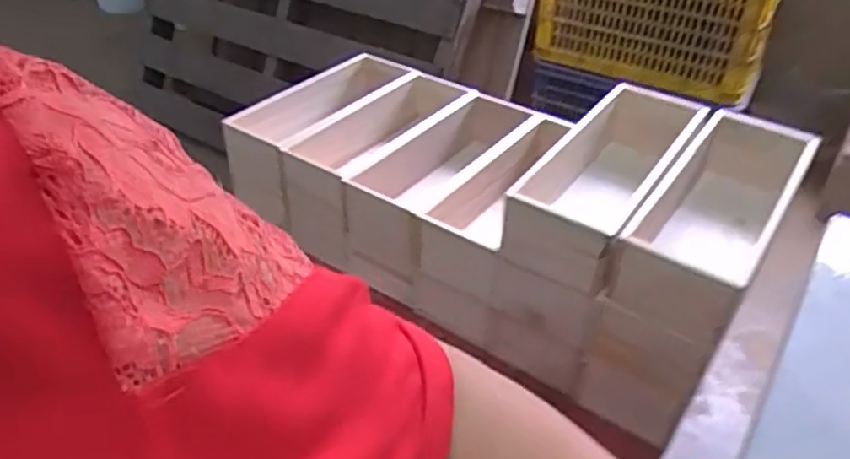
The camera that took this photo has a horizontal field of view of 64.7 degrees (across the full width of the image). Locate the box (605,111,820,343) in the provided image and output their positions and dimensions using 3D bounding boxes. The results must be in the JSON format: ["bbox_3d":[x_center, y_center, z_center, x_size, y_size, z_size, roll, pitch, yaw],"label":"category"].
[{"bbox_3d":[0.355,-0.021,0.805,0.129,0.093,0.369,25,44,27],"label":"box"}]

